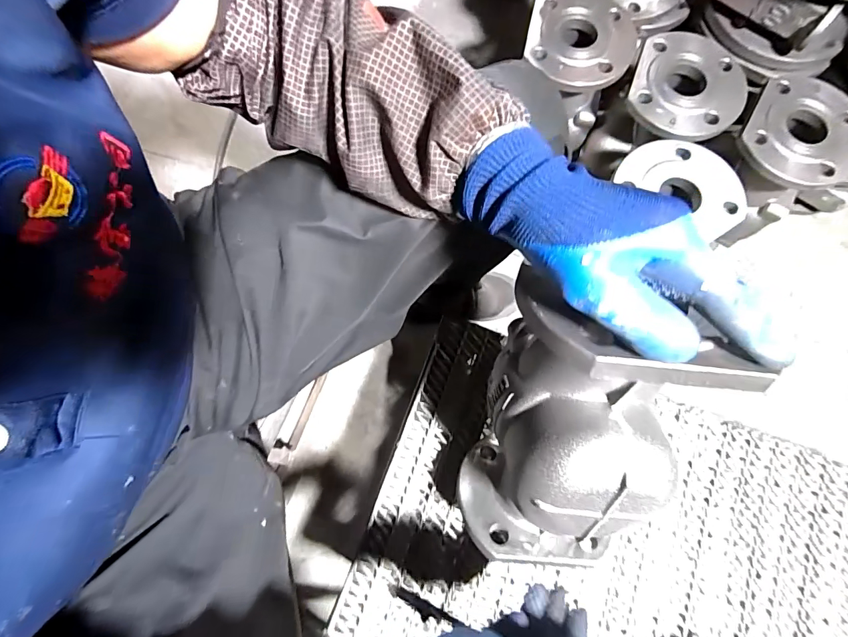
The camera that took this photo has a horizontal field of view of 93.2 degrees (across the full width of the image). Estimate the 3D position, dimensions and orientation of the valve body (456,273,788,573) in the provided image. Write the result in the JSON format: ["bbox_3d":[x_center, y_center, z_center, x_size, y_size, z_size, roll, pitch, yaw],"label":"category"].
[{"bbox_3d":[0.116,0.096,0.332,0.130,0.274,0.129,14,45,4],"label":"valve body"}]

